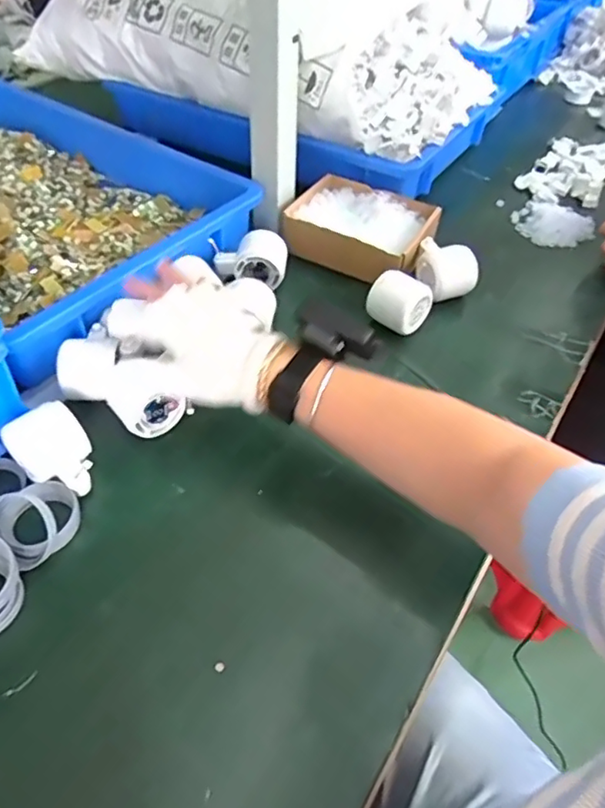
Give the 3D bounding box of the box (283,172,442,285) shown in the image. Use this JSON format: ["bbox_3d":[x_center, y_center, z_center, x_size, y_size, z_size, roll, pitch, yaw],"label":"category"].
[{"bbox_3d":[0.075,-0.224,0.726,0.174,0.048,0.147,26,52,18],"label":"box"}]

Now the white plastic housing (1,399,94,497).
[{"bbox_3d":[-0.210,0.041,0.485,0.078,0.051,0.054,36,56,25],"label":"white plastic housing"}]

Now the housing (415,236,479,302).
[{"bbox_3d":[0.166,-0.149,0.660,0.070,0.054,0.071,15,50,10],"label":"housing"}]

